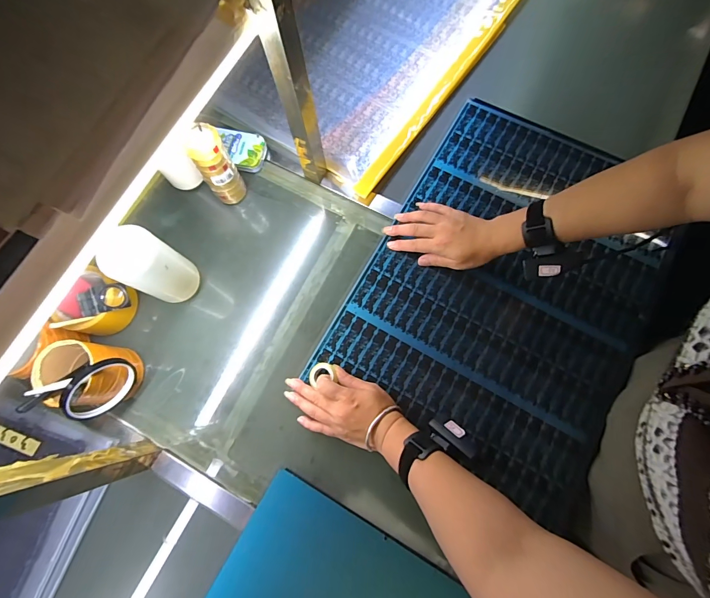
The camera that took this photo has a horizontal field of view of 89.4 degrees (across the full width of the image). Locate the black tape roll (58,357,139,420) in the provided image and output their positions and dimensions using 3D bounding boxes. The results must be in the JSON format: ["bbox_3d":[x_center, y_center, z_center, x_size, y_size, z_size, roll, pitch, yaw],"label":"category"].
[{"bbox_3d":[-0.332,0.117,0.469,0.019,0.083,0.090,30,62,23],"label":"black tape roll"}]

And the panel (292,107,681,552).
[{"bbox_3d":[0.240,-0.035,0.553,0.394,0.026,0.552,29,78,9],"label":"panel"}]

